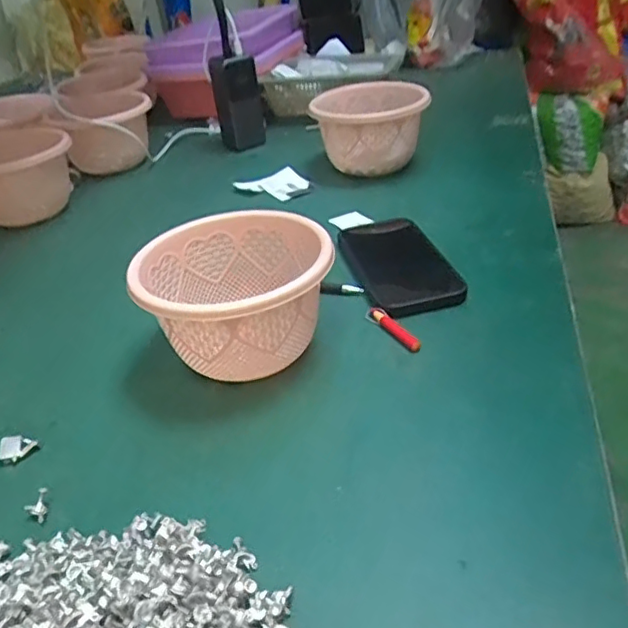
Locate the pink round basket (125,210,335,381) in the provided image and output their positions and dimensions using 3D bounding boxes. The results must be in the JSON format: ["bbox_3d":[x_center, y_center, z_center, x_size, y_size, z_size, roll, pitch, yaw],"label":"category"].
[{"bbox_3d":[-0.058,-0.009,0.458,0.140,0.088,0.133,-4,35,2],"label":"pink round basket"}]

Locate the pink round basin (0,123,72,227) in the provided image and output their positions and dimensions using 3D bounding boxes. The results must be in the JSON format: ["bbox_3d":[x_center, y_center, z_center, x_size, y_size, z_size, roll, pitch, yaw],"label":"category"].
[{"bbox_3d":[-0.379,-0.175,0.757,0.139,0.101,0.161,-23,38,-24],"label":"pink round basin"}]

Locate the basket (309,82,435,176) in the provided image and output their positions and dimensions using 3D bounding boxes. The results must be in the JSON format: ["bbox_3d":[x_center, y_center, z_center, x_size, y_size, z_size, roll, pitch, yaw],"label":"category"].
[{"bbox_3d":[0.069,-0.228,0.758,0.132,0.102,0.119,-6,35,-1],"label":"basket"}]

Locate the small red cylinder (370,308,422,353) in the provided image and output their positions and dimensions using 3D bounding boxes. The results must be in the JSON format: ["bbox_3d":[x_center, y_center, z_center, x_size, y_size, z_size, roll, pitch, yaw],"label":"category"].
[{"bbox_3d":[0.064,0.012,0.484,0.010,0.011,0.062,-23,38,-24],"label":"small red cylinder"}]

